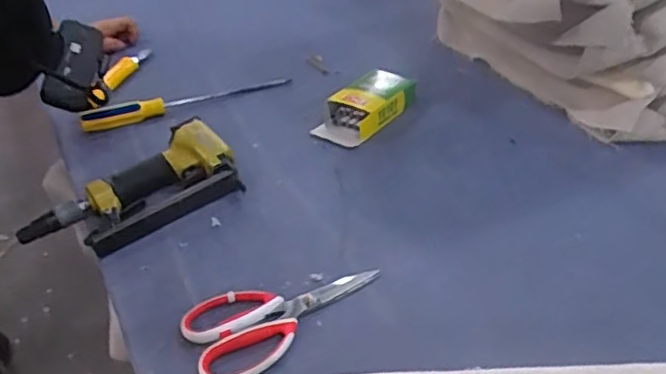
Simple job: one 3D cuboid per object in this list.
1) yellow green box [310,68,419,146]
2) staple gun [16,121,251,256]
[{"bbox_3d":[0.048,-0.114,0.858,0.080,0.037,0.155,25,45,32],"label":"yellow green box"},{"bbox_3d":[-0.236,0.005,0.728,0.245,0.043,0.131,-25,42,-27],"label":"staple gun"}]

